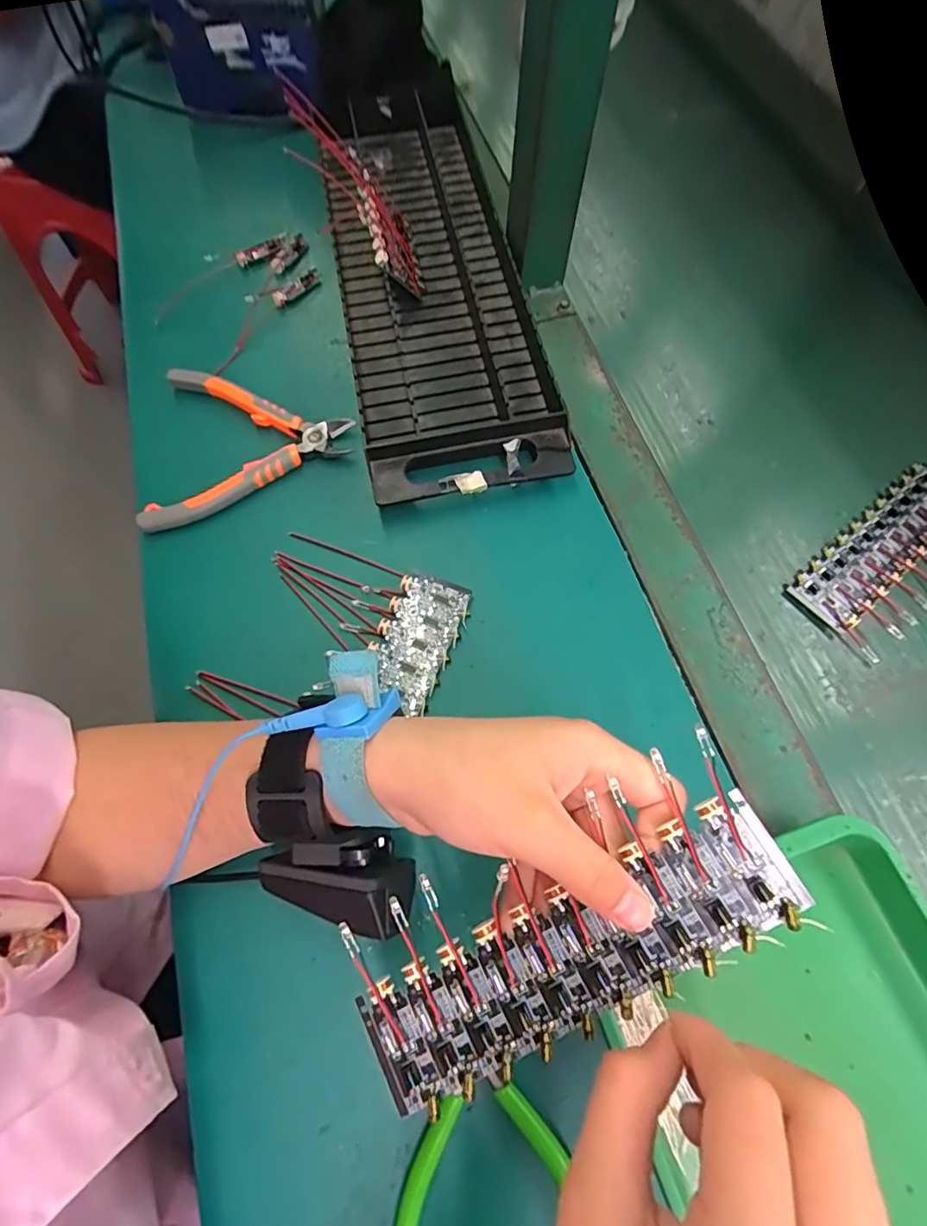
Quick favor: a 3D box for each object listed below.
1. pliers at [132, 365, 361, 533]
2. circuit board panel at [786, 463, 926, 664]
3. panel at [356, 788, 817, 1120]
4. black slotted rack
[{"bbox_3d":[-0.150,-0.114,0.386,0.135,0.029,0.125,2,67,-1],"label":"pliers"},{"bbox_3d":[0.293,-0.041,0.362,0.156,0.015,0.068,-38,73,-16],"label":"circuit board panel"},{"bbox_3d":[0.038,0.122,0.194,0.162,0.005,0.044,-31,71,5],"label":"panel"},{"bbox_3d":[-0.031,-0.276,0.433,0.138,0.040,0.427,-10,68,-6],"label":"black slotted rack"}]

